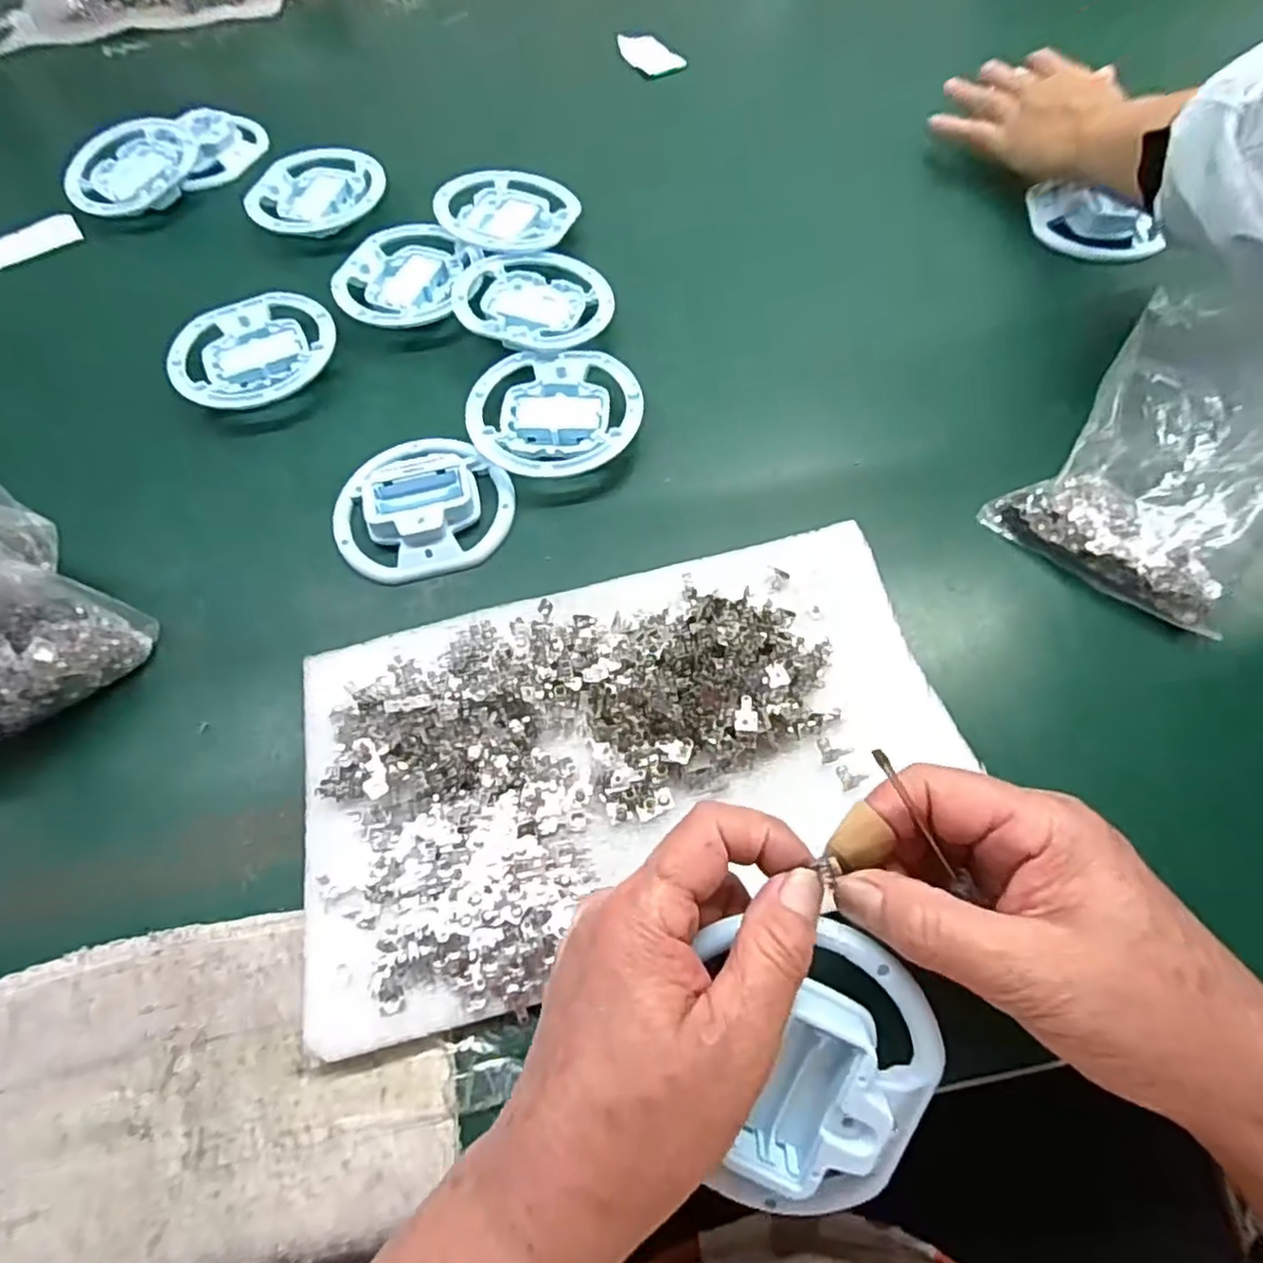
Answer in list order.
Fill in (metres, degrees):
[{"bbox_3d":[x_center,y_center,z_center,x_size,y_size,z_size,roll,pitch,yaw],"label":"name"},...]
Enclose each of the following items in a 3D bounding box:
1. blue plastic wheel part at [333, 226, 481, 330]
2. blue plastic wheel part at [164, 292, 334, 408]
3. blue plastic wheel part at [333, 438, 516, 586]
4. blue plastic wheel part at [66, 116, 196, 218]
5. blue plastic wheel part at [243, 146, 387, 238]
[{"bbox_3d":[-0.159,-0.253,0.490,0.094,0.012,0.100,5,63,4],"label":"blue plastic wheel part"},{"bbox_3d":[-0.251,-0.187,0.462,0.104,0.012,0.096,-1,63,2],"label":"blue plastic wheel part"},{"bbox_3d":[-0.122,-0.077,0.404,0.101,0.019,0.100,-11,63,-4],"label":"blue plastic wheel part"},{"bbox_3d":[-0.407,-0.379,0.573,0.097,0.032,0.098,-23,64,-9],"label":"blue plastic wheel part"},{"bbox_3d":[-0.250,-0.352,0.553,0.103,0.018,0.095,-16,64,-6],"label":"blue plastic wheel part"}]

